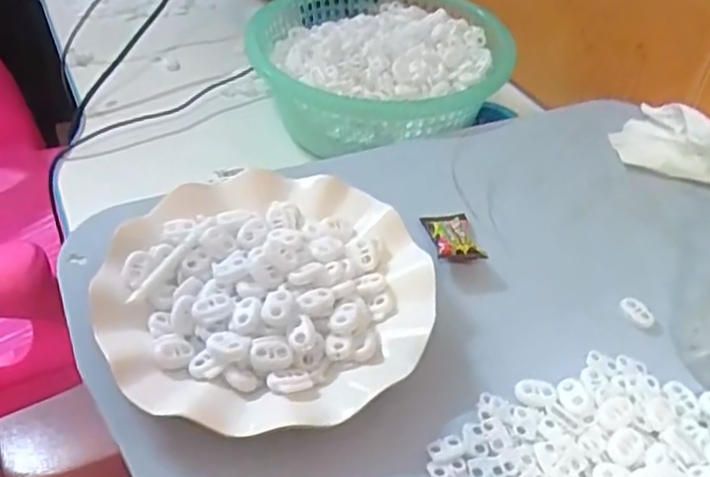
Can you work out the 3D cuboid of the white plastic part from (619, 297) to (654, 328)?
[{"bbox_3d":[0.170,0.044,0.401,0.013,0.004,0.021,-21,47,-24],"label":"white plastic part"}]

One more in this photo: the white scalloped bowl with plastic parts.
[{"bbox_3d":[-0.047,0.032,0.380,0.175,0.053,0.177,2,42,-2],"label":"white scalloped bowl with plastic parts"}]

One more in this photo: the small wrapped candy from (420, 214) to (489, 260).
[{"bbox_3d":[0.063,-0.001,0.430,0.030,0.017,0.050,-4,43,-8],"label":"small wrapped candy"}]

